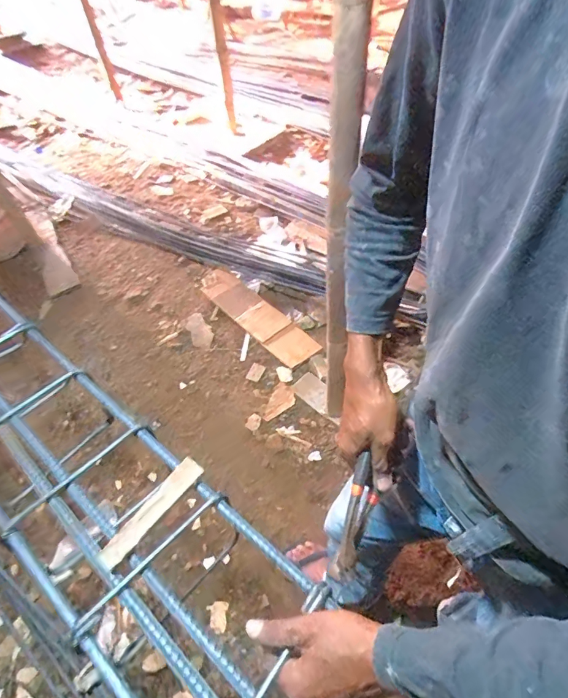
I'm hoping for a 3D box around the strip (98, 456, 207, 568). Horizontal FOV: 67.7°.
[{"bbox_3d":[-0.155,0.188,0.500,0.029,0.013,0.141,28,57,27],"label":"strip"}]

